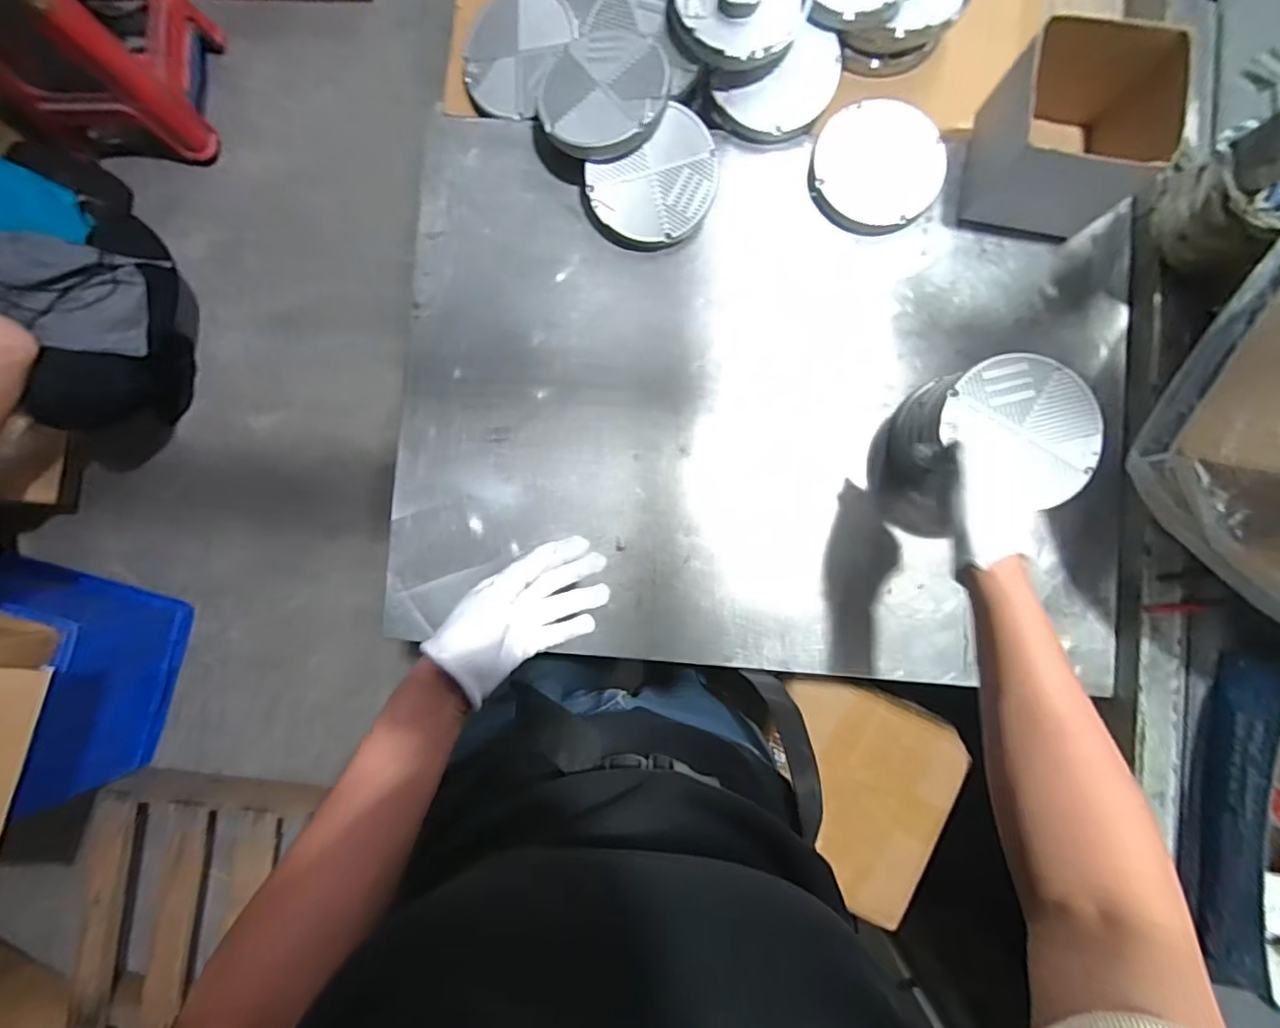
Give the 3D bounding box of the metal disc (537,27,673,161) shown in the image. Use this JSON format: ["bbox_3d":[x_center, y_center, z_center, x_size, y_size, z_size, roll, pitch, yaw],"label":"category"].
[{"bbox_3d":[-0.037,-0.452,0.612,0.133,0.020,0.144,-1,84,7],"label":"metal disc"}]

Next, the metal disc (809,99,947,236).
[{"bbox_3d":[0.263,-0.383,0.631,0.141,0.023,0.141,0,87,-1],"label":"metal disc"}]

